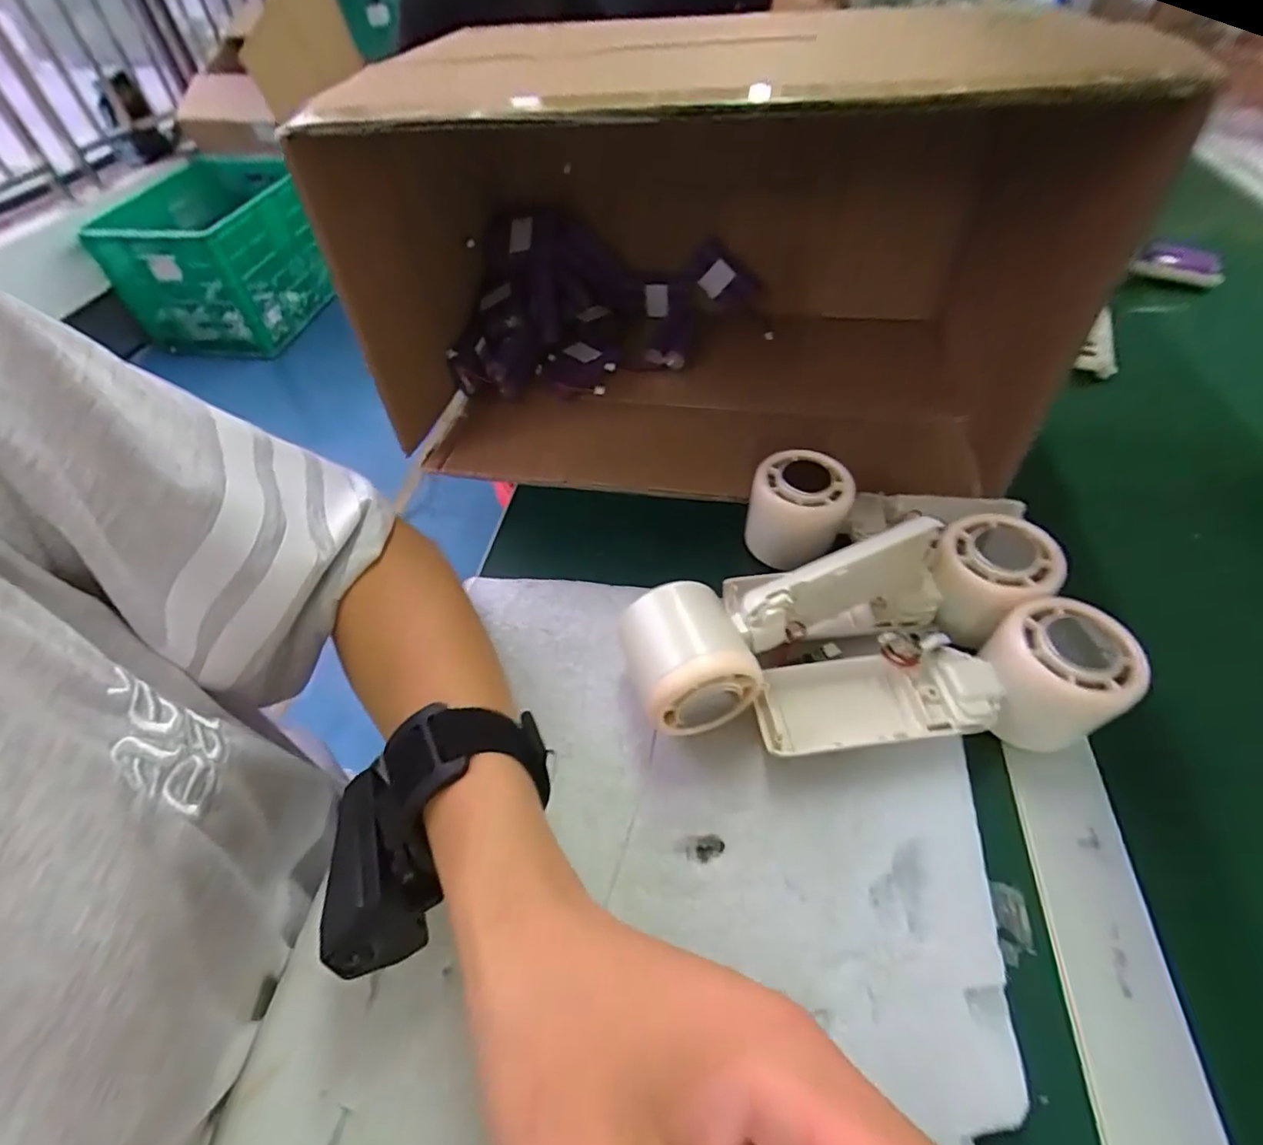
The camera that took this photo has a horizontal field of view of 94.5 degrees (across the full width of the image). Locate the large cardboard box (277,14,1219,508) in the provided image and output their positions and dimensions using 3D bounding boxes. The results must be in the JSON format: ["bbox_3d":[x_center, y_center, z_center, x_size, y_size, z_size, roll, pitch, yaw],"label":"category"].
[{"bbox_3d":[0.059,-0.218,0.412,0.439,0.231,0.284,3,51,5],"label":"large cardboard box"}]

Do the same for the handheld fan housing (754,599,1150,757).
[{"bbox_3d":[0.142,0.053,0.276,0.163,0.051,0.057,-4,51,-1],"label":"handheld fan housing"}]

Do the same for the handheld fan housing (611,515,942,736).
[{"bbox_3d":[0.075,0.017,0.300,0.172,0.065,0.062,-26,55,-17],"label":"handheld fan housing"}]

